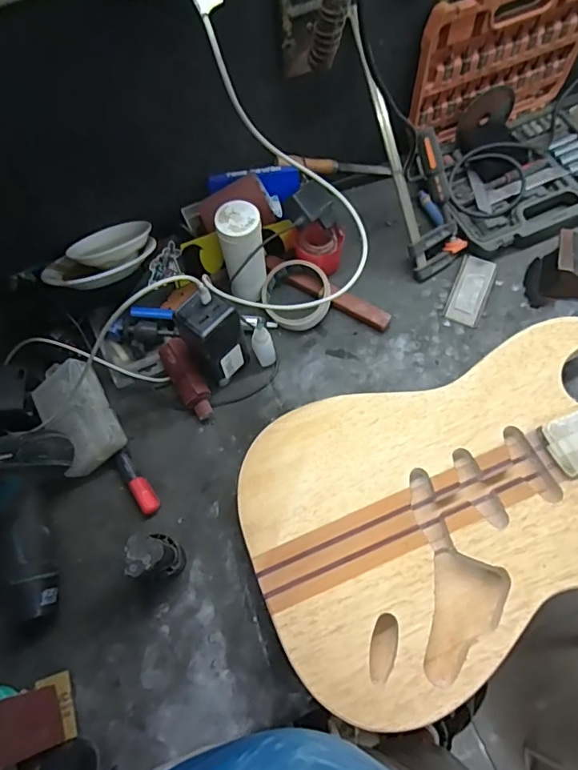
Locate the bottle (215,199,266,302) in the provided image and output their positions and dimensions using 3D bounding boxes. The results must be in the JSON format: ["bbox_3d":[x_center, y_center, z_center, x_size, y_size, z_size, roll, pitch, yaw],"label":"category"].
[{"bbox_3d":[-0.054,-0.159,0.600,0.047,0.119,0.056,-4,67,2],"label":"bottle"}]

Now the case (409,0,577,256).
[{"bbox_3d":[0.312,-0.339,0.621,0.274,0.199,0.211,-23,68,-7],"label":"case"}]

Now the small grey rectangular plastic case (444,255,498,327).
[{"bbox_3d":[0.241,-0.125,0.654,0.045,0.006,0.103,22,70,12],"label":"small grey rectangular plastic case"}]

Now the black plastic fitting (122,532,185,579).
[{"bbox_3d":[-0.133,0.173,0.500,0.037,0.081,0.046,-8,67,0],"label":"black plastic fitting"}]

